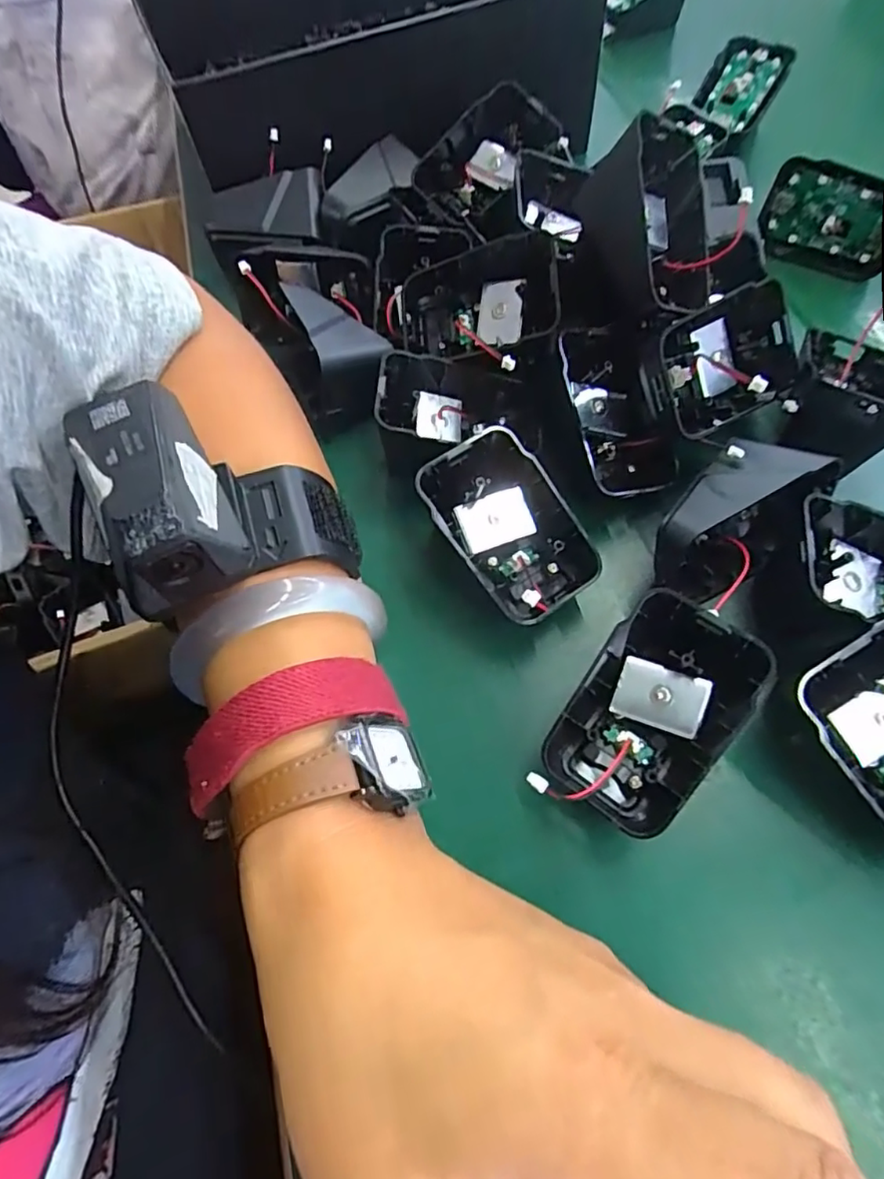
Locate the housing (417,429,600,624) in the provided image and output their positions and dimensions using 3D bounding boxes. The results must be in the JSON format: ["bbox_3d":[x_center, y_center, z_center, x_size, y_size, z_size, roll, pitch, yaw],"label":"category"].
[{"bbox_3d":[0.027,-0.025,0.232,0.045,0.020,0.072,-40,95,-2],"label":"housing"}]

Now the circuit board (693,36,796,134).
[{"bbox_3d":[0.185,-0.313,0.372,0.040,0.010,0.062,33,87,8],"label":"circuit board"}]

